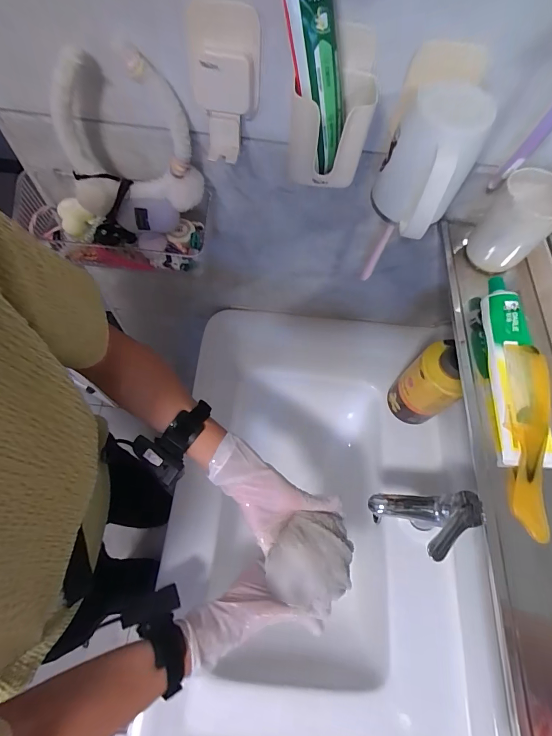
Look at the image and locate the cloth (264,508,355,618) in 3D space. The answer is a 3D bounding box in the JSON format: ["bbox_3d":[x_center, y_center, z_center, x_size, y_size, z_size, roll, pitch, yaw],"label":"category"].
[{"bbox_3d":[0.047,0.236,0.441,0.105,0.090,0.100,-37,72,-19],"label":"cloth"}]

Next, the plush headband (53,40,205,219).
[{"bbox_3d":[-0.163,-0.250,0.404,0.147,0.152,0.067,2,64,-3],"label":"plush headband"}]

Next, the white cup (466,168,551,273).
[{"bbox_3d":[0.282,-0.171,0.431,0.072,0.095,0.070,34,67,12],"label":"white cup"}]

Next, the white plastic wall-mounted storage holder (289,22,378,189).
[{"bbox_3d":[0.057,-0.251,0.360,0.075,0.108,0.078,16,65,4],"label":"white plastic wall-mounted storage holder"}]

